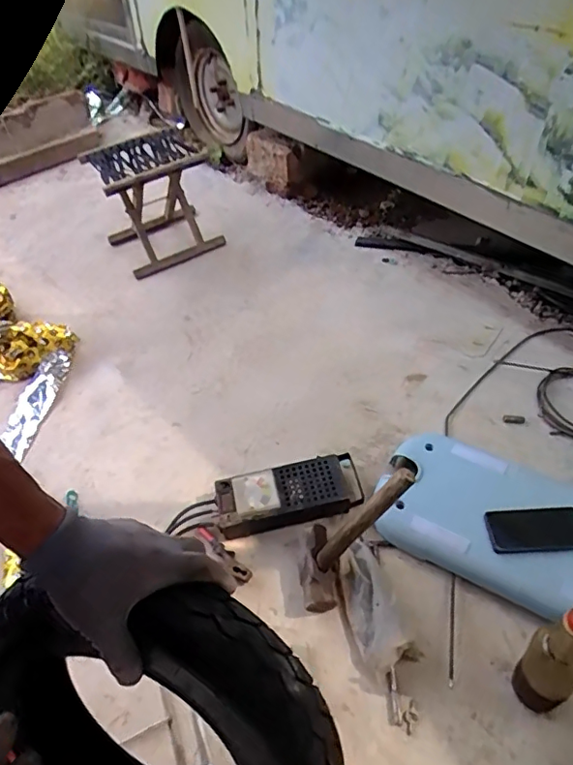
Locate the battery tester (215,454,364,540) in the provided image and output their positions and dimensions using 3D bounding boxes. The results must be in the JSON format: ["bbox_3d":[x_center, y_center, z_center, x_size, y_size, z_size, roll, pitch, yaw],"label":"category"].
[{"bbox_3d":[0.008,0.223,1.051,0.275,0.064,0.117,-12,48,-6],"label":"battery tester"}]

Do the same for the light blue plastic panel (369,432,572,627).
[{"bbox_3d":[0.409,0.263,0.978,0.502,0.066,0.259,20,52,21],"label":"light blue plastic panel"}]

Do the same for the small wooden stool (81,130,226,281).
[{"bbox_3d":[-0.401,-0.550,1.630,0.307,0.309,0.261,-29,52,-20],"label":"small wooden stool"}]

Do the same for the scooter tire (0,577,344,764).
[{"bbox_3d":[-0.118,0.331,0.513,0.332,0.332,0.078,-8,14,28],"label":"scooter tire"}]

